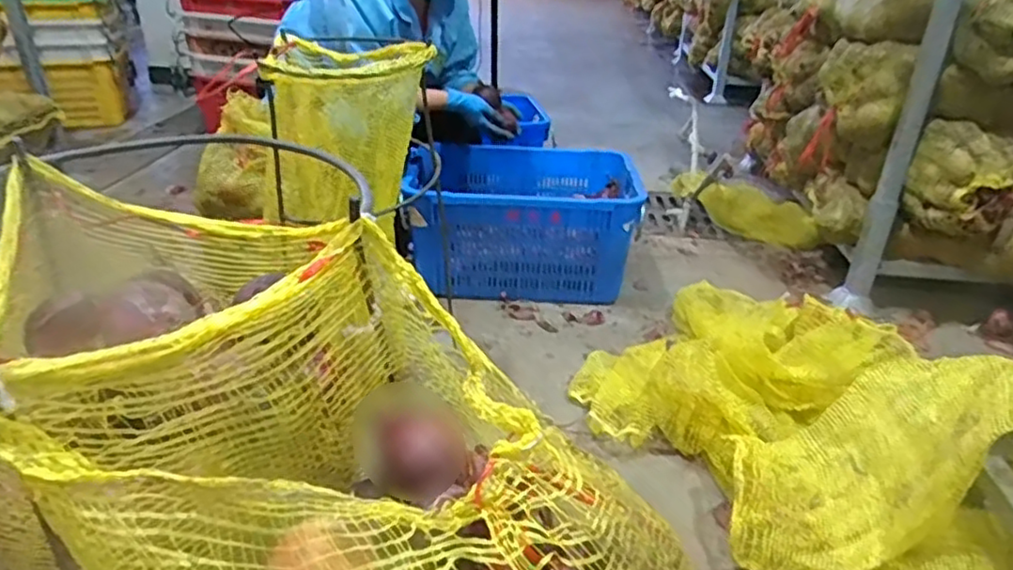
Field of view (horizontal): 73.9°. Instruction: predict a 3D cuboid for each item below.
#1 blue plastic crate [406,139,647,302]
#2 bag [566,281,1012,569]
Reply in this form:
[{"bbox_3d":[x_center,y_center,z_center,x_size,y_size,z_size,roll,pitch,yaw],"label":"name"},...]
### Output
[{"bbox_3d":[0.050,-0.179,1.899,0.594,0.299,0.457,1,29,-3],"label":"blue plastic crate"},{"bbox_3d":[0.635,0.181,1.265,0.761,0.274,0.895,-20,36,-35],"label":"bag"}]

